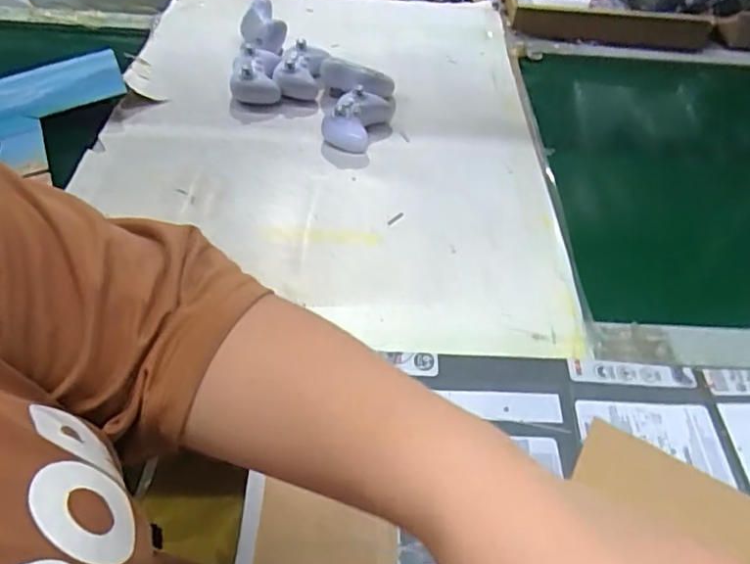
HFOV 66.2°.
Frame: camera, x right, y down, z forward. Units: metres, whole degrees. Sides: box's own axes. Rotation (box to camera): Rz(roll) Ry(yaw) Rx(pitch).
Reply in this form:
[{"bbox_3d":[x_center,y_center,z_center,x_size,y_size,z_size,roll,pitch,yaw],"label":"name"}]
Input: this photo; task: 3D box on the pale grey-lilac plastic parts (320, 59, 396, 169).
[{"bbox_3d":[-0.022,-0.248,0.823,0.110,0.052,0.209,-2,49,-5],"label":"pale grey-lilac plastic parts"}]

